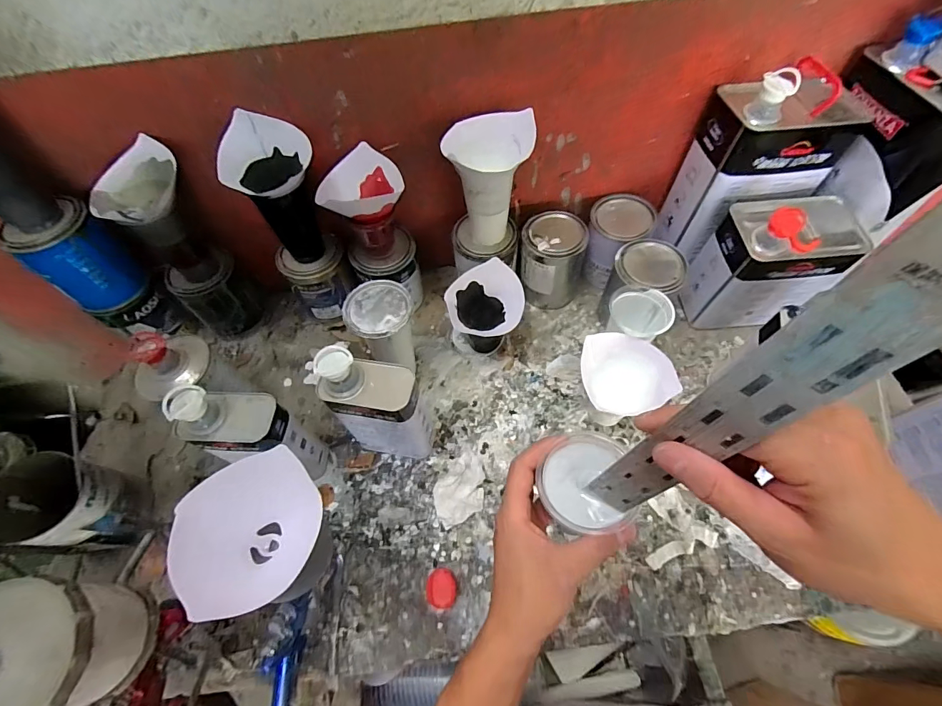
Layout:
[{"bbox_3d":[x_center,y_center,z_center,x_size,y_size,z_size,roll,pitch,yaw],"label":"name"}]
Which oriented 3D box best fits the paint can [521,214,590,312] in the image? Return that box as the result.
[{"bbox_3d":[0.143,-0.159,0.729,0.105,0.141,0.100,-1,61,2],"label":"paint can"}]

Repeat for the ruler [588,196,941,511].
[{"bbox_3d":[0.114,0.029,0.185,0.033,0.265,0.004,32,59,13],"label":"ruler"}]

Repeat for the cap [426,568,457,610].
[{"bbox_3d":[-0.038,0.305,0.538,0.039,0.025,0.045,-7,61,-1],"label":"cap"}]

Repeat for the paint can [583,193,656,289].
[{"bbox_3d":[0.252,-0.198,0.735,0.094,0.128,0.103,-1,61,2],"label":"paint can"}]

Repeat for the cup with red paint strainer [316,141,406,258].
[{"bbox_3d":[-0.154,-0.208,0.617,0.115,0.124,0.098,-38,66,-17],"label":"cup with red paint strainer"}]

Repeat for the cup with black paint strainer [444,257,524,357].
[{"bbox_3d":[0.023,-0.063,0.674,0.118,0.136,0.099,1,61,3],"label":"cup with black paint strainer"}]

